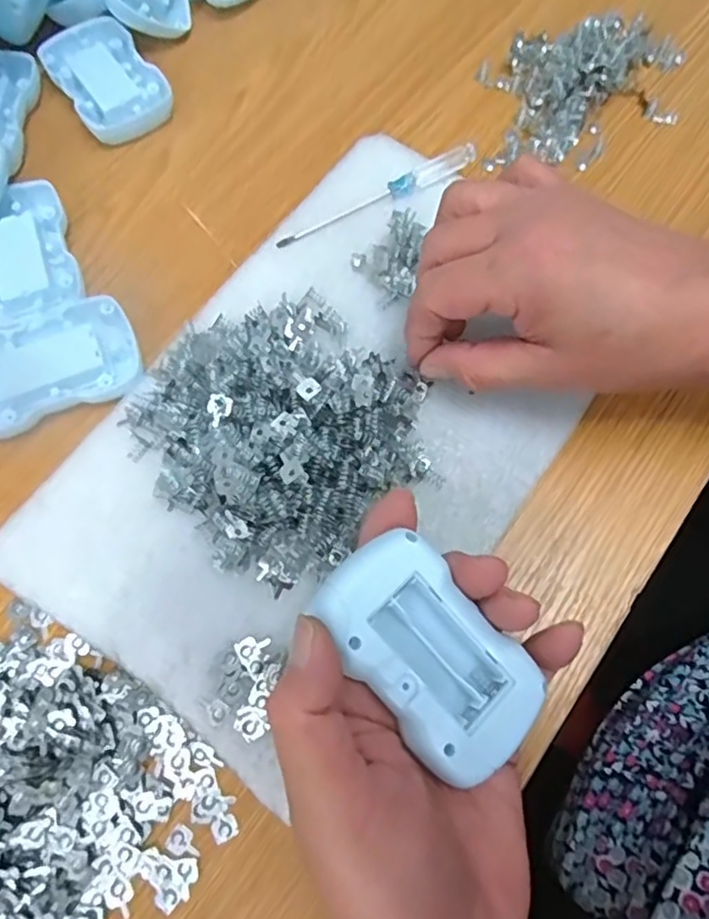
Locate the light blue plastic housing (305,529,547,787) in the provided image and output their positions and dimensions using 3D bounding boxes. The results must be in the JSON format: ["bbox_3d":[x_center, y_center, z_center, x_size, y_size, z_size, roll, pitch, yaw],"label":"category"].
[{"bbox_3d":[0.025,0.068,0.224,0.047,0.020,0.083,-40,89,-18],"label":"light blue plastic housing"}]

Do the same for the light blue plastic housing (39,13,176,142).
[{"bbox_3d":[-0.151,-0.232,0.382,0.054,0.016,0.089,-35,73,-11],"label":"light blue plastic housing"}]

